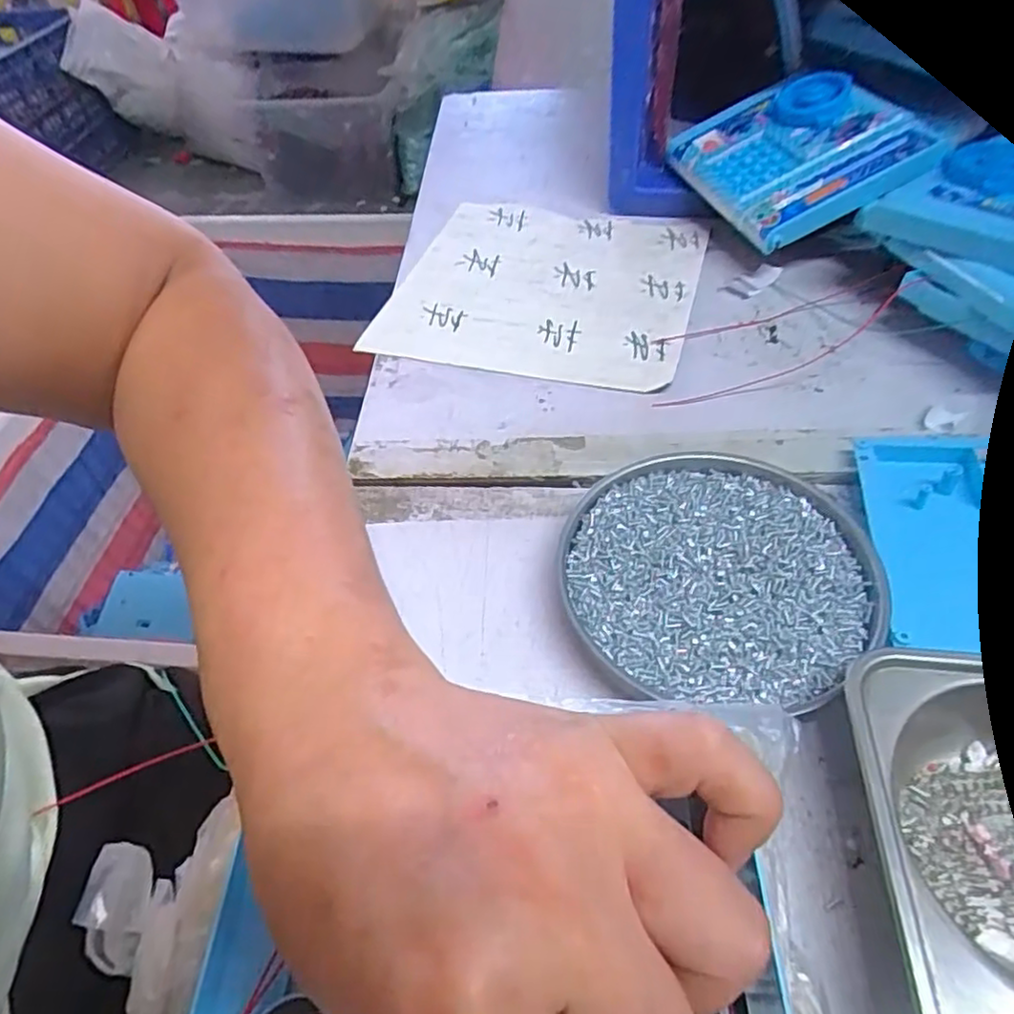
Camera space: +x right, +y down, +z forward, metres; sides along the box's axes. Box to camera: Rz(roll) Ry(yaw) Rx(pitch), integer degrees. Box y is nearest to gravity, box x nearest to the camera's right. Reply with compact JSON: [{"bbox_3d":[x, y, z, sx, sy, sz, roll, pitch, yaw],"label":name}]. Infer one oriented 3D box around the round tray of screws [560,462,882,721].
[{"bbox_3d":[0.096,0.030,0.304,0.131,0.018,0.128,-3,49,3],"label":"round tray of screws"}]

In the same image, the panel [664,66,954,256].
[{"bbox_3d":[0.199,-0.253,0.474,0.125,0.015,0.166,-29,52,13],"label":"panel"}]

